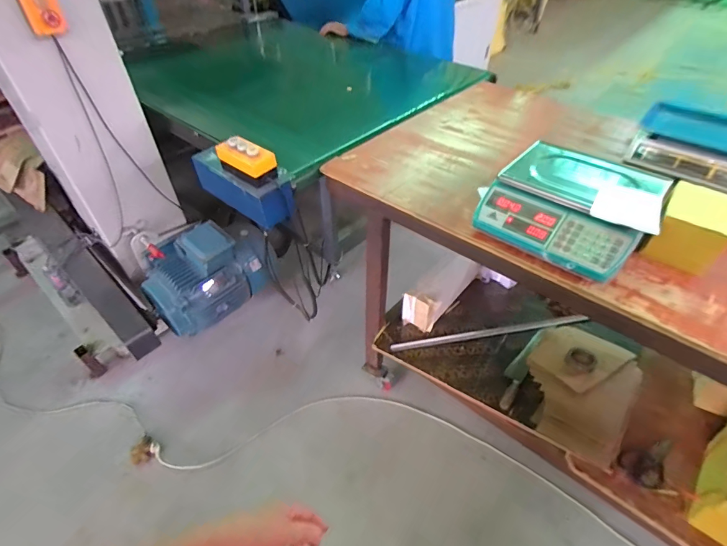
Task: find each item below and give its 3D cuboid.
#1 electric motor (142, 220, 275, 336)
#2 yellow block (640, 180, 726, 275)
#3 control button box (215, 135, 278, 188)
[{"bbox_3d":[-0.591,-0.007,1.559,0.471,0.287,0.243,-30,50,-27],"label":"electric motor"},{"bbox_3d":[0.660,-0.090,0.807,0.114,0.101,0.186,29,51,28],"label":"yellow block"},{"bbox_3d":[-0.299,-0.290,1.026,0.162,0.087,0.091,24,49,24],"label":"control button box"}]

